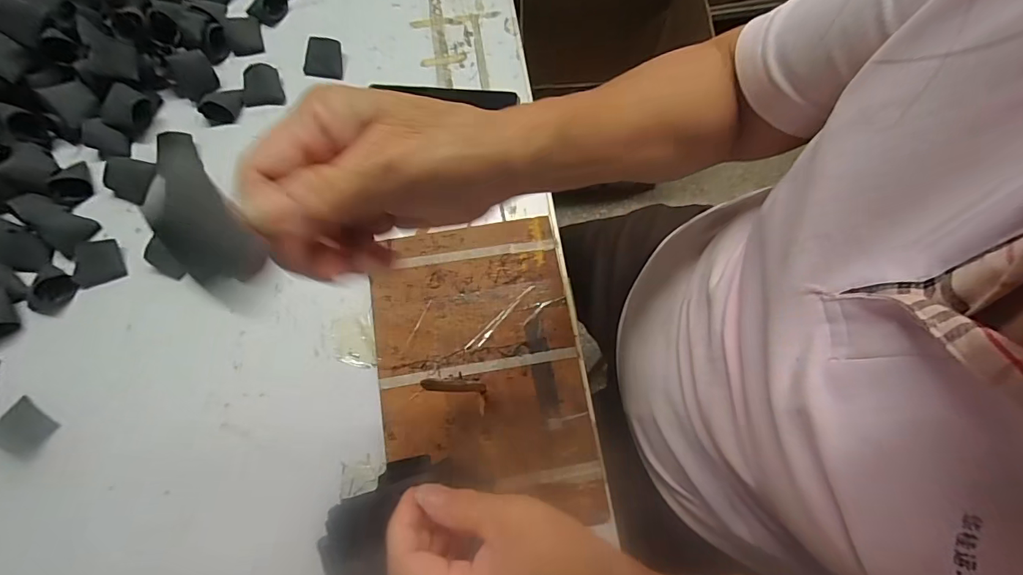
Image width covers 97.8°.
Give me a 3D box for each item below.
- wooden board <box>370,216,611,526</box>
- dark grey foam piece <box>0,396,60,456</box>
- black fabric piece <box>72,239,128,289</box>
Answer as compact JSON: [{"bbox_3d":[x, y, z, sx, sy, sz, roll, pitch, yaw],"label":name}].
[{"bbox_3d":[-0.028,0.068,0.400,0.174,0.013,0.260,-10,75,-2],"label":"wooden board"},{"bbox_3d":[-0.427,0.121,0.386,0.042,0.020,0.034,34,78,9],"label":"dark grey foam piece"},{"bbox_3d":[-0.397,-0.024,0.425,0.043,0.009,0.041,-16,90,-6],"label":"black fabric piece"}]

